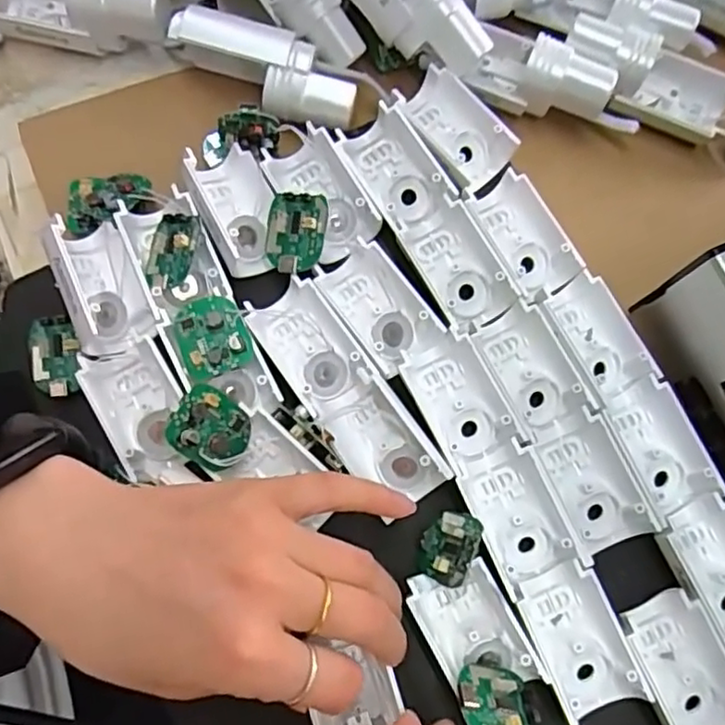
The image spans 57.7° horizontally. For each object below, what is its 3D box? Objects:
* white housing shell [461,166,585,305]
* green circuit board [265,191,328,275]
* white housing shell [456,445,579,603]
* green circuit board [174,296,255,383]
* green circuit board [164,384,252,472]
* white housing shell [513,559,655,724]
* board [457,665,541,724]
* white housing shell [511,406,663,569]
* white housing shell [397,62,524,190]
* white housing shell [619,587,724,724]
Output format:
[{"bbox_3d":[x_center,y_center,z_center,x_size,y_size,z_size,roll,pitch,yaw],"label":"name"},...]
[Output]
[{"bbox_3d":[0.073,-0.057,0.306,0.035,0.022,0.059,-27,80,-9],"label":"white housing shell"},{"bbox_3d":[-0.030,-0.057,0.289,0.027,0.004,0.034,12,98,19],"label":"green circuit board"},{"bbox_3d":[0.065,0.065,0.274,0.034,0.016,0.051,-23,79,-8],"label":"white housing shell"},{"bbox_3d":[-0.064,-0.011,0.278,0.029,0.007,0.031,-24,82,-6],"label":"green circuit board"},{"bbox_3d":[-0.060,0.027,0.264,0.034,0.005,0.028,46,63,-32],"label":"green circuit board"},{"bbox_3d":[0.087,0.113,0.264,0.036,0.016,0.058,-22,79,-8],"label":"white housing shell"},{"bbox_3d":[0.051,0.129,0.248,0.035,0.004,0.026,21,39,-19],"label":"board"},{"bbox_3d":[0.095,0.052,0.278,0.039,0.015,0.056,-25,79,-9],"label":"white housing shell"},{"bbox_3d":[0.043,-0.113,0.320,0.035,0.020,0.055,-41,82,-11],"label":"white housing shell"},{"bbox_3d":[0.130,0.126,0.263,0.031,0.018,0.060,-23,79,-8],"label":"white housing shell"}]

